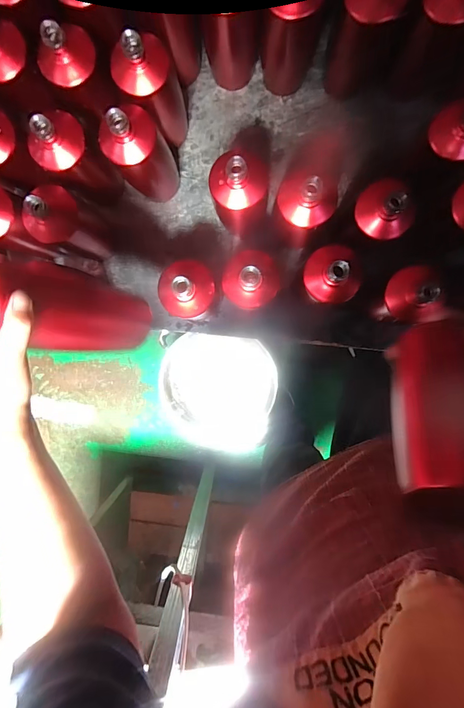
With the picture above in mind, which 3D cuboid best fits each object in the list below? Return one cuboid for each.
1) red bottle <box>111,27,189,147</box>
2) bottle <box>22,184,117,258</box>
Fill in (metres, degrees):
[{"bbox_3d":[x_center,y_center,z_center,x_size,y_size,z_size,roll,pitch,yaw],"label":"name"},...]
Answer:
[{"bbox_3d":[-0.120,-0.396,0.543,0.080,0.201,0.081,0,95,2],"label":"red bottle"},{"bbox_3d":[-0.249,-0.202,0.559,0.066,0.202,0.075,14,96,1],"label":"bottle"}]

